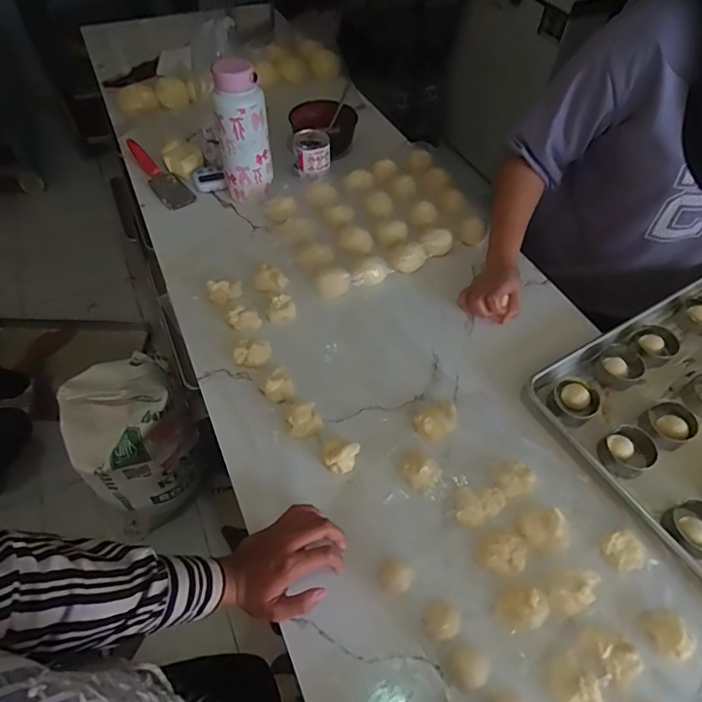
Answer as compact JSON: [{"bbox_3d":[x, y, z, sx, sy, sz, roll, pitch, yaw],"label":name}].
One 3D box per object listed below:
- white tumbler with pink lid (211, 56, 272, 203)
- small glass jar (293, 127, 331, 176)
[{"bbox_3d":[-0.186,-0.374,0.853,0.087,0.219,0.070,-11,52,-9],"label":"white tumbler with pink lid"},{"bbox_3d":[-0.080,-0.397,0.980,0.073,0.066,0.072,-4,51,-4],"label":"small glass jar"}]

